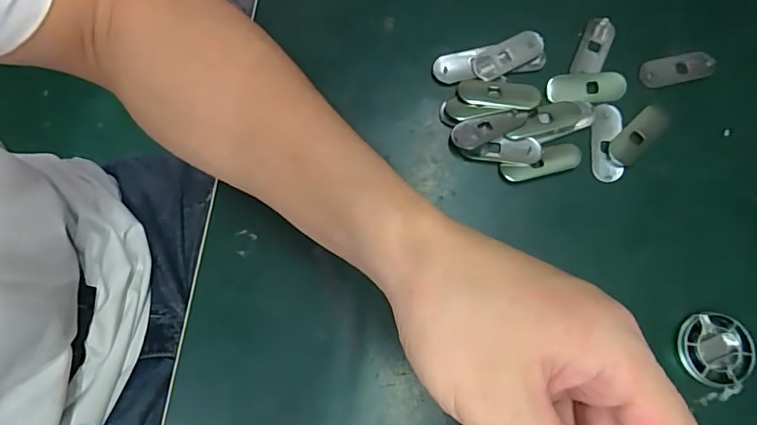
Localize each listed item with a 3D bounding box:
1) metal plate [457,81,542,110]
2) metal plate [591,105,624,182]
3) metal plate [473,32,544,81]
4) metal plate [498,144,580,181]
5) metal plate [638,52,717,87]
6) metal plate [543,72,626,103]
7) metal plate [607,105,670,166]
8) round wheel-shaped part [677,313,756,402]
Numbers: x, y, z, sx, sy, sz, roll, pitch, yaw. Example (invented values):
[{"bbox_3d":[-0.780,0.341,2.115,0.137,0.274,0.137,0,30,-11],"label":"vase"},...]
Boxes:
[{"bbox_3d":[0.076,-0.073,0.297,0.051,0.004,0.019,4,77,-1],"label":"metal plate"},{"bbox_3d":[0.141,-0.043,0.296,0.018,0.004,0.048,4,77,-1],"label":"metal plate"},{"bbox_3d":[0.083,-0.100,0.303,0.049,0.004,0.018,-28,79,-8],"label":"metal plate"},{"bbox_3d":[0.099,-0.031,0.290,0.052,0.004,0.017,-15,78,-5],"label":"metal plate"},{"bbox_3d":[0.193,-0.093,0.309,0.050,0.004,0.019,-13,77,-5],"label":"metal plate"},{"bbox_3d":[0.131,-0.079,0.301,0.050,0.004,0.018,-3,77,-2],"label":"metal plate"},{"bbox_3d":[0.161,-0.048,0.296,0.048,0.004,0.018,-43,81,-10],"label":"metal plate"},{"bbox_3d":[0.186,0.079,0.266,0.038,0.010,0.042,13,77,1],"label":"round wheel-shaped part"}]

